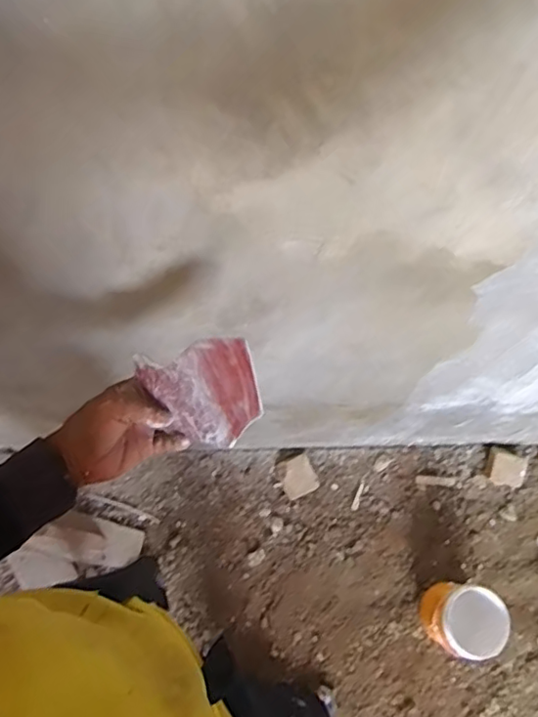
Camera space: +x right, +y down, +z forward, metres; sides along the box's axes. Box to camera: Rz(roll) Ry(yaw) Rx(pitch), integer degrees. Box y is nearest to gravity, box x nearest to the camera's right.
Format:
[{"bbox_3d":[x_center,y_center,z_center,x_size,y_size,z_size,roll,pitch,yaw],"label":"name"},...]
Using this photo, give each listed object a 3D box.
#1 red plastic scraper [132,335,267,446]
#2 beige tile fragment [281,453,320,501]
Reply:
[{"bbox_3d":[-0.061,0.038,0.556,0.126,0.108,0.006,-11,19,33],"label":"red plastic scraper"},{"bbox_3d":[0.076,0.313,1.508,0.092,0.007,0.098,-24,84,-14],"label":"beige tile fragment"}]

